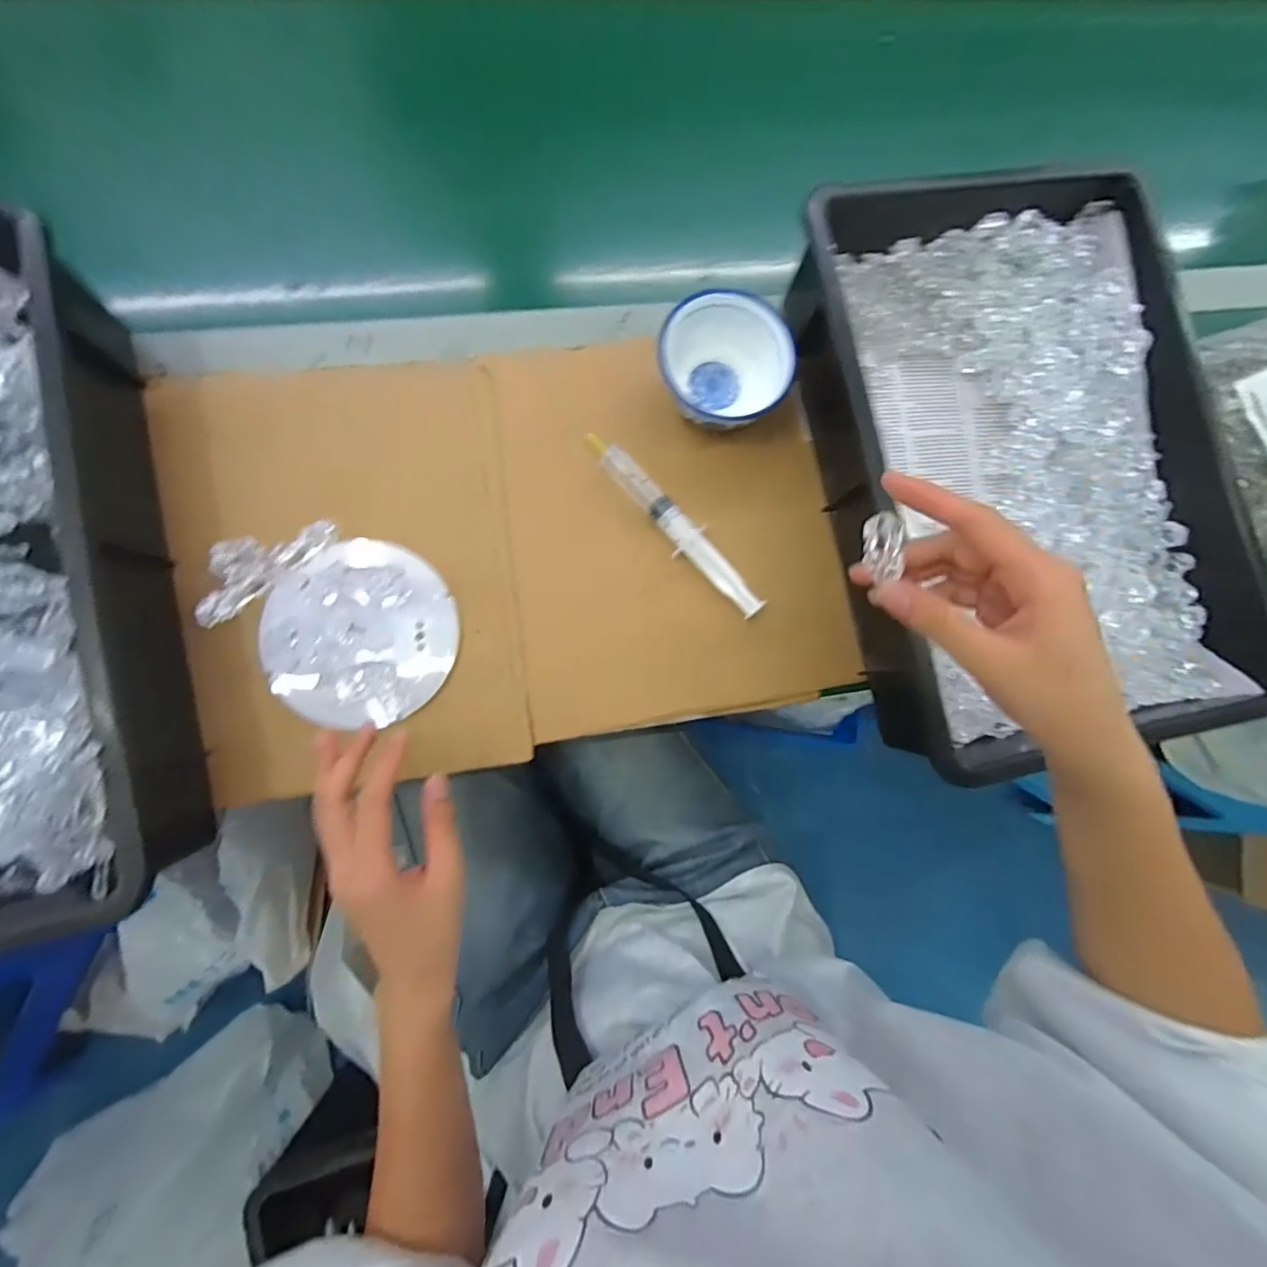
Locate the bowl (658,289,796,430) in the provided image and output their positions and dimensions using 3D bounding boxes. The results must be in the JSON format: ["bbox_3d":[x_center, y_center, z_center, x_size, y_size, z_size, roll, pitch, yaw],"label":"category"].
[{"bbox_3d":[0.068,-0.197,0.424,0.099,0.052,0.091,1,83,-6],"label":"bowl"}]

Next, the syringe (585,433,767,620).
[{"bbox_3d":[0.031,-0.083,0.424,0.024,0.015,0.179,-39,89,-9],"label":"syringe"}]

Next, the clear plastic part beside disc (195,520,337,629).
[{"bbox_3d":[-0.204,-0.036,0.303,0.085,0.049,0.013,-39,89,-9],"label":"clear plastic part beside disc"}]

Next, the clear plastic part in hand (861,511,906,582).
[{"bbox_3d":[0.119,-0.043,0.266,0.015,0.011,0.029,8,83,-5],"label":"clear plastic part in hand"}]

